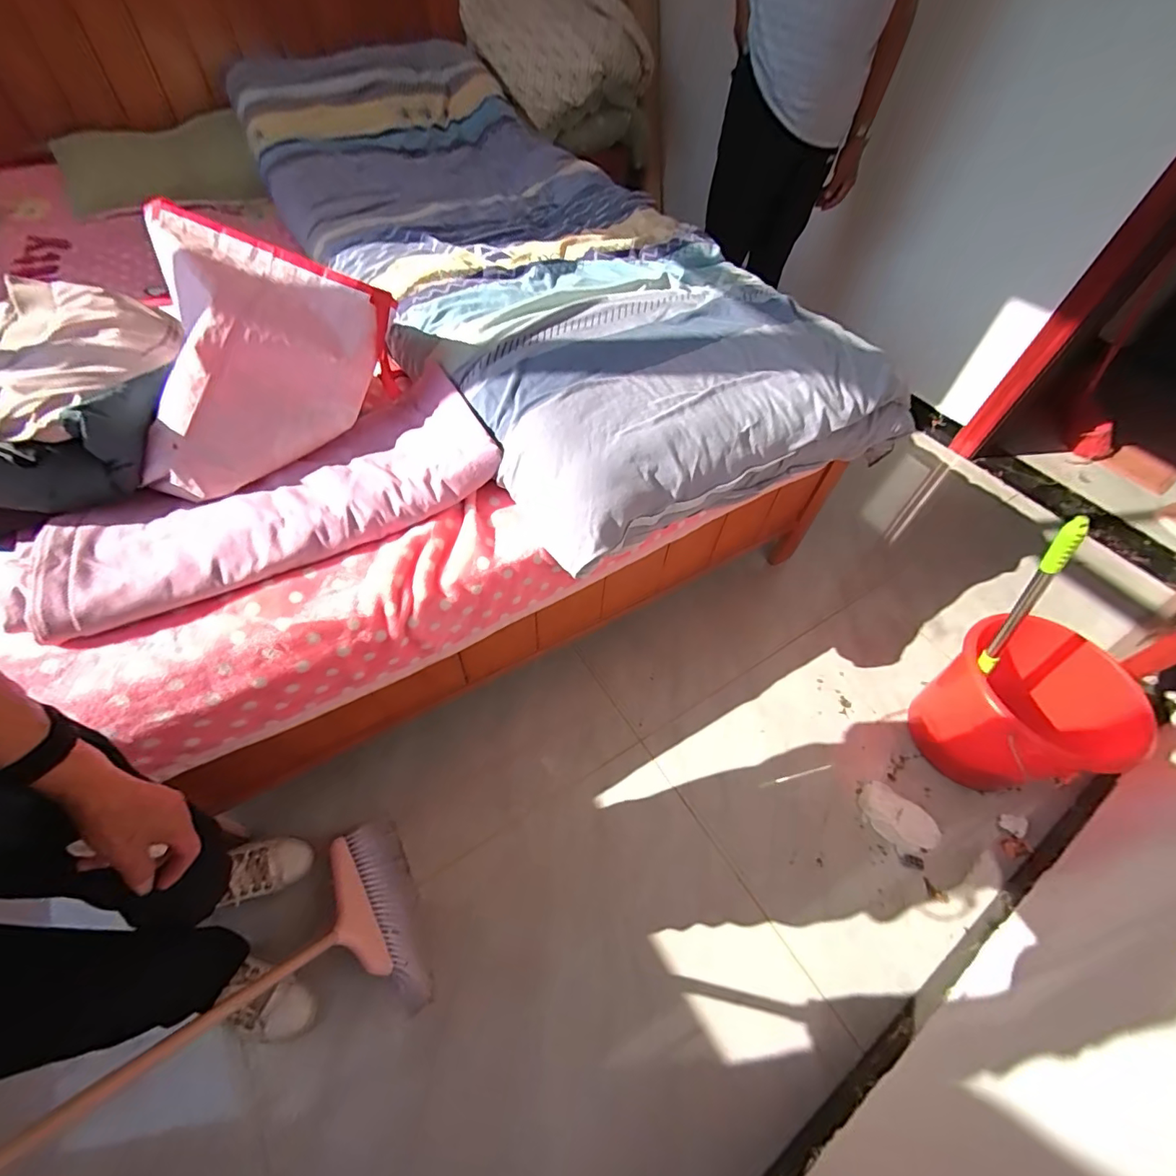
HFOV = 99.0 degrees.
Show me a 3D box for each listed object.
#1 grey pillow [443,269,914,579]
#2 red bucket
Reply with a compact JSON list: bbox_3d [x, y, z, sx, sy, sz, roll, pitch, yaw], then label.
[{"bbox_3d":[0.177,-0.333,0.876,0.724,0.175,0.385,-25,59,-21],"label":"grey pillow"},{"bbox_3d":[0.826,0.233,0.972,0.274,0.292,0.261,2,53,-3],"label":"red bucket"}]

